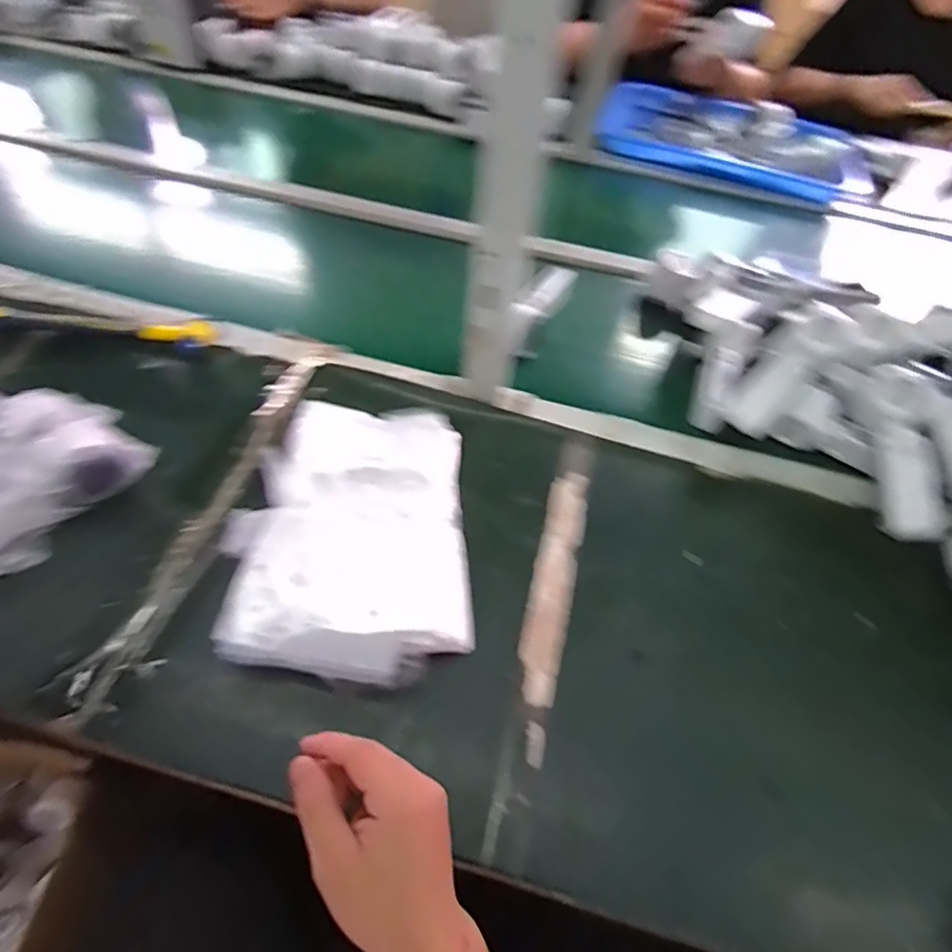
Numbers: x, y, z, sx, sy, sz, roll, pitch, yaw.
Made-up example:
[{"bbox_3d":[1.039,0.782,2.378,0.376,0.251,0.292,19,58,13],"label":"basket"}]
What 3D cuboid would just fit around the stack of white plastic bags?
[{"bbox_3d":[-0.109,0.050,0.478,0.195,0.066,0.245,-2,54,-6],"label":"stack of white plastic bags"}]

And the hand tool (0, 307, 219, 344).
[{"bbox_3d":[-0.425,-0.169,0.637,0.249,0.026,0.033,2,53,-4],"label":"hand tool"}]

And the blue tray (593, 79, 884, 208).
[{"bbox_3d":[0.496,-0.640,1.079,0.510,0.059,0.250,18,53,7],"label":"blue tray"}]

